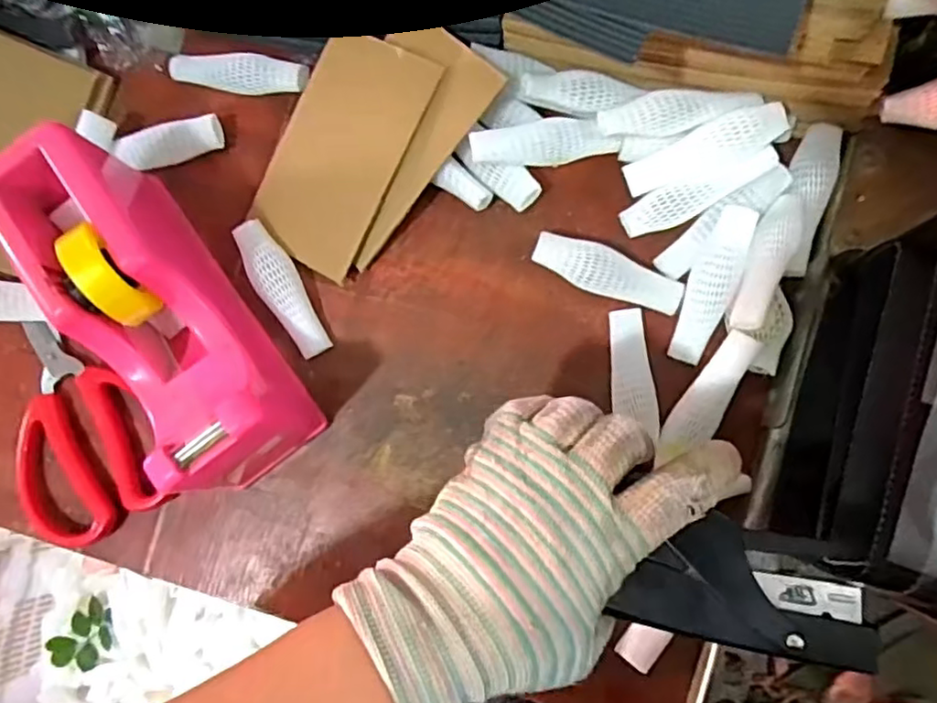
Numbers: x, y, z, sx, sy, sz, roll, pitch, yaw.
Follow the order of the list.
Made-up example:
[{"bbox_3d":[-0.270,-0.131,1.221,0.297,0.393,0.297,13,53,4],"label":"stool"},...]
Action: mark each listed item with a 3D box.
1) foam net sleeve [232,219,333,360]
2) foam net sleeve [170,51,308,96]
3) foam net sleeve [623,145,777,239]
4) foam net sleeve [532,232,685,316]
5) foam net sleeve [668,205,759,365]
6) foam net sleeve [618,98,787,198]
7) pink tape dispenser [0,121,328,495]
[{"bbox_3d":[-0.113,-0.037,0.391,0.024,0.021,0.088,-26,82,0],"label":"foam net sleeve"},{"bbox_3d":[-0.144,-0.177,0.409,0.092,0.015,0.023,11,83,4],"label":"foam net sleeve"},{"bbox_3d":[0.134,-0.092,0.375,0.089,0.007,0.022,-24,84,17],"label":"foam net sleeve"},{"bbox_3d":[0.082,-0.046,0.377,0.088,0.016,0.026,17,84,5],"label":"foam net sleeve"},{"bbox_3d":[0.138,-0.038,0.365,0.024,0.019,0.089,17,88,7],"label":"foam net sleeve"},{"bbox_3d":[0.134,-0.115,0.368,0.088,0.010,0.024,-22,84,17],"label":"foam net sleeve"},{"bbox_3d":[-0.170,-0.023,0.354,0.062,0.102,0.204,-36,82,-1],"label":"pink tape dispenser"}]

